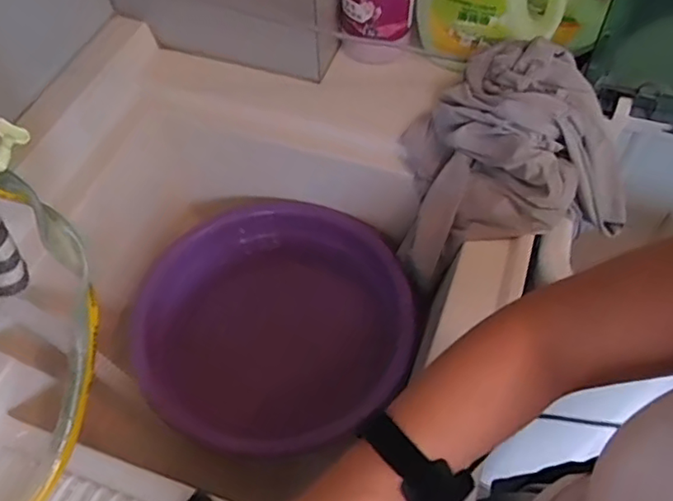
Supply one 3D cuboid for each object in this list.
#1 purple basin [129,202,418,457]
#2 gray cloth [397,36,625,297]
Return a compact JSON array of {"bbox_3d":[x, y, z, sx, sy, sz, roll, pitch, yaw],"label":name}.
[{"bbox_3d":[-0.063,0.080,0.741,0.298,0.099,0.322,-1,56,2],"label":"purple basin"},{"bbox_3d":[0.202,-0.113,0.727,0.268,0.168,0.196,-18,57,-9],"label":"gray cloth"}]

